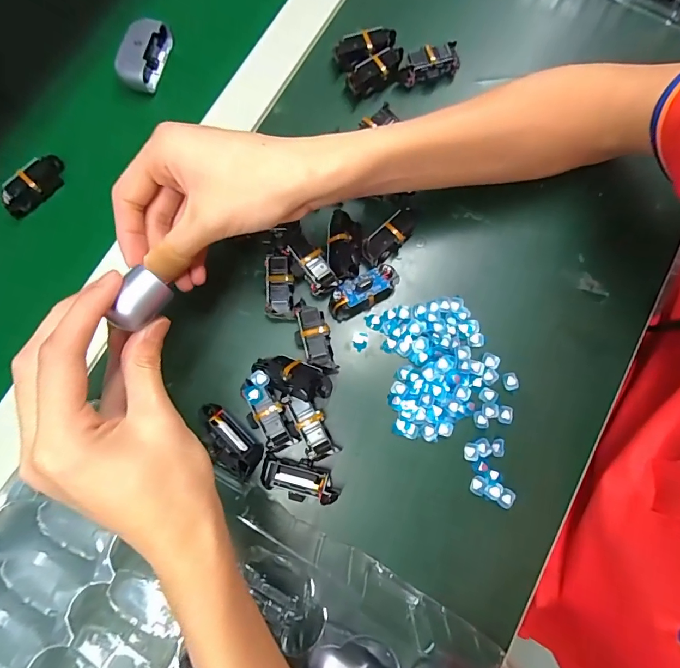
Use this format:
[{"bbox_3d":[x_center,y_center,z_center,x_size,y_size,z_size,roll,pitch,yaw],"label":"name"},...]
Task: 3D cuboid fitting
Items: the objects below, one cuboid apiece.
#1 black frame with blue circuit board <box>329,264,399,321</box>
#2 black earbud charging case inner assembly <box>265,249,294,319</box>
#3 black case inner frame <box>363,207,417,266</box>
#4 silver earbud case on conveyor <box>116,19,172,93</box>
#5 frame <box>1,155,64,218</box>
[{"bbox_3d":[0.017,-0.031,0.314,0.055,0.018,0.024,-23,80,-5],"label":"black frame with blue circuit board"},{"bbox_3d":[-0.045,-0.035,0.319,0.020,0.026,0.050,-1,79,-1],"label":"black earbud charging case inner assembly"},{"bbox_3d":[0.040,-0.075,0.326,0.054,0.018,0.021,-44,82,-8],"label":"black case inner frame"},{"bbox_3d":[-0.166,-0.236,0.356,0.025,0.025,0.058,15,79,2],"label":"silver earbud case on conveyor"},{"bbox_3d":[-0.242,-0.117,0.334,0.017,0.023,0.056,39,81,7],"label":"frame"}]

